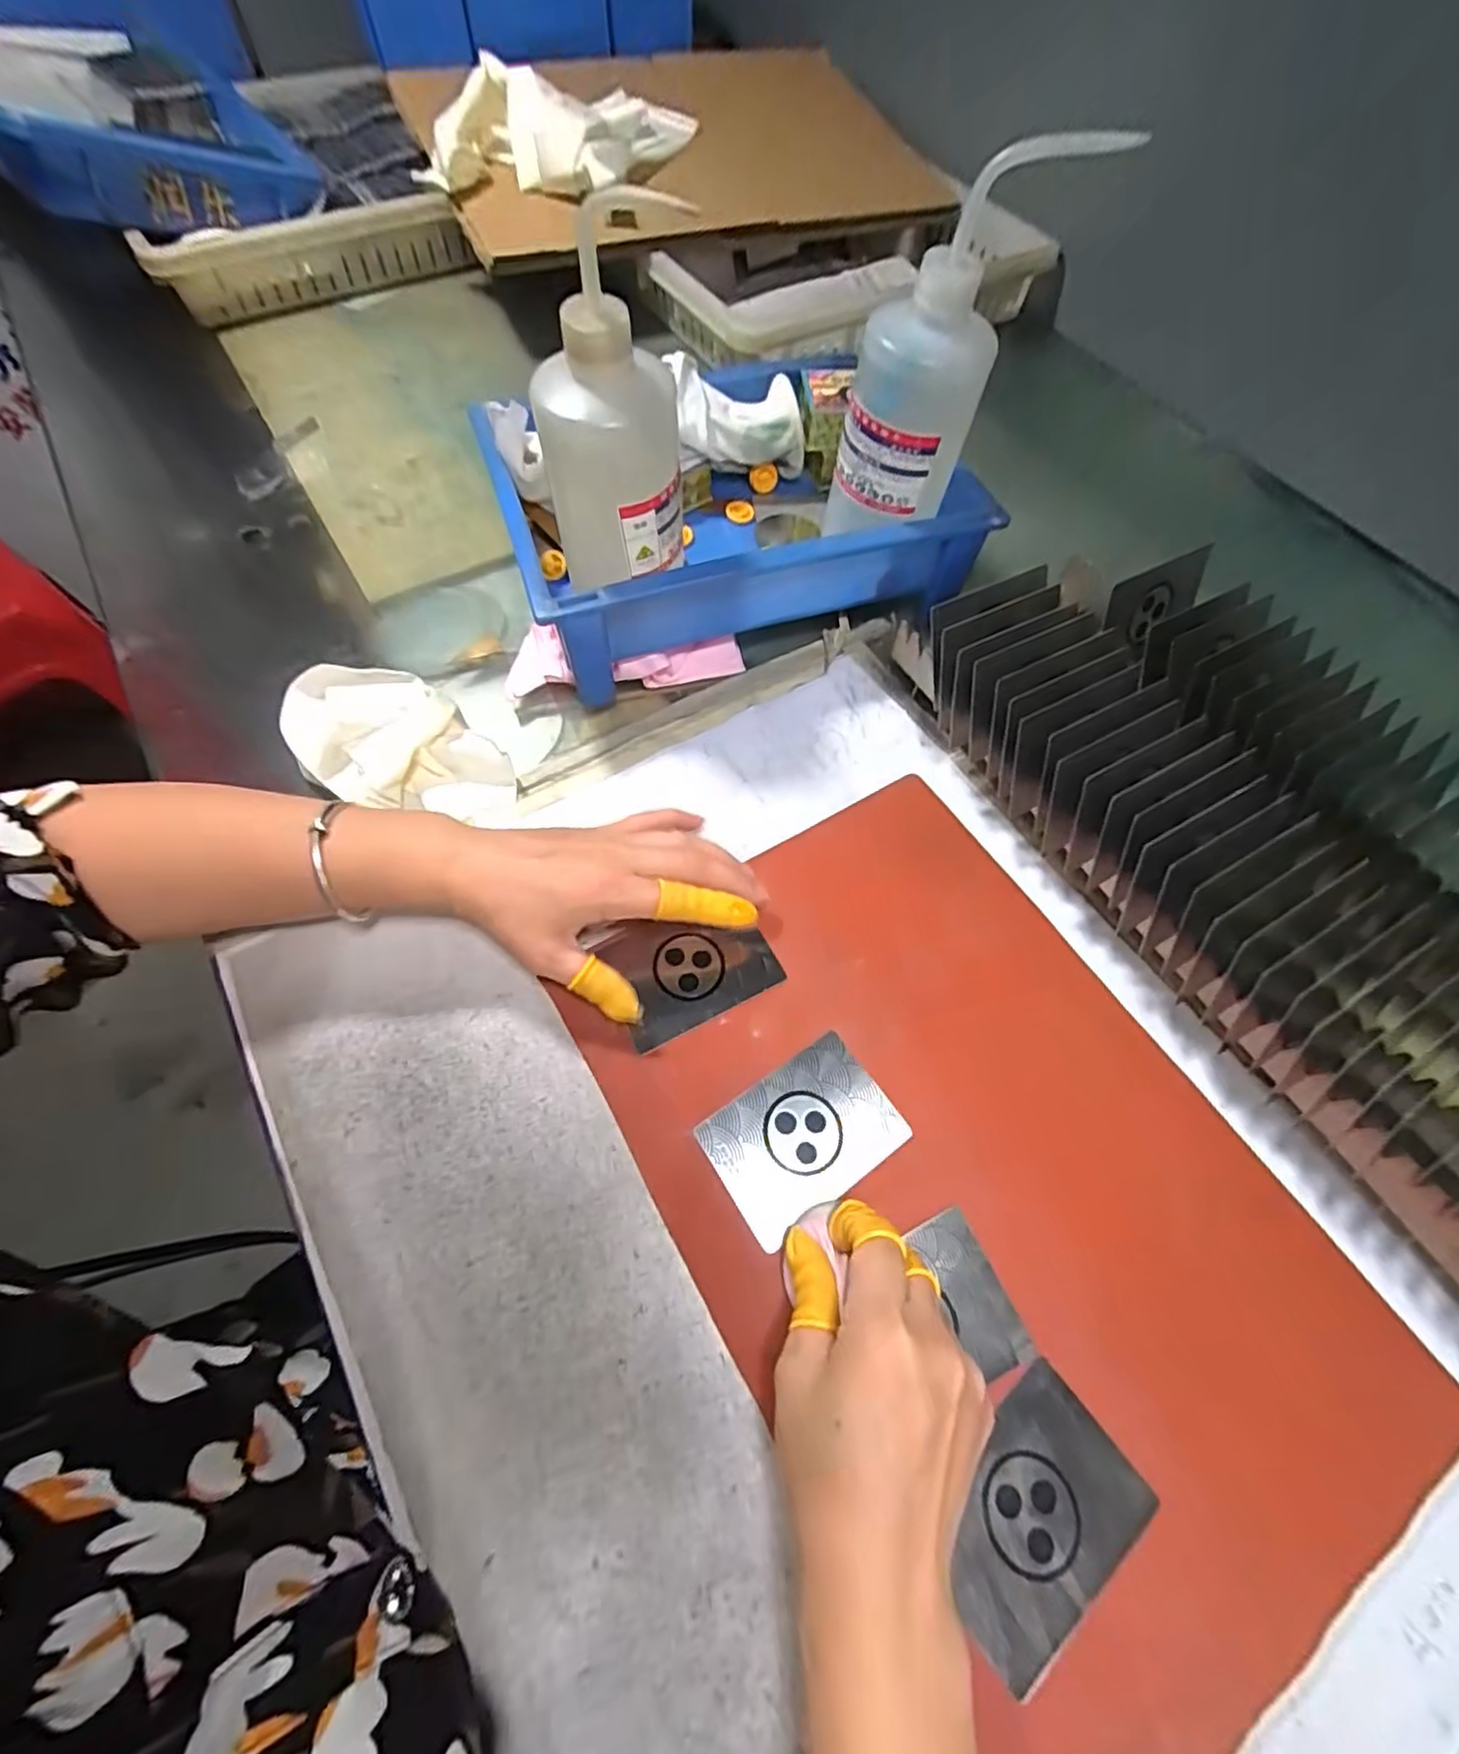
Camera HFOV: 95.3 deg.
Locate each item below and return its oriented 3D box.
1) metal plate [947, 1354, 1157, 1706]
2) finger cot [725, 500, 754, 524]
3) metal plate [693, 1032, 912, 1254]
[{"bbox_3d":[0.119,0.249,0.259,0.085,0.004,0.061,-34,70,-19],"label":"metal plate"},{"bbox_3d":[0.007,-0.268,0.487,0.020,0.012,0.008,-4,63,-6],"label":"finger cot"},{"bbox_3d":[0.035,0.123,0.319,0.087,0.004,0.062,-31,69,-17],"label":"metal plate"}]

